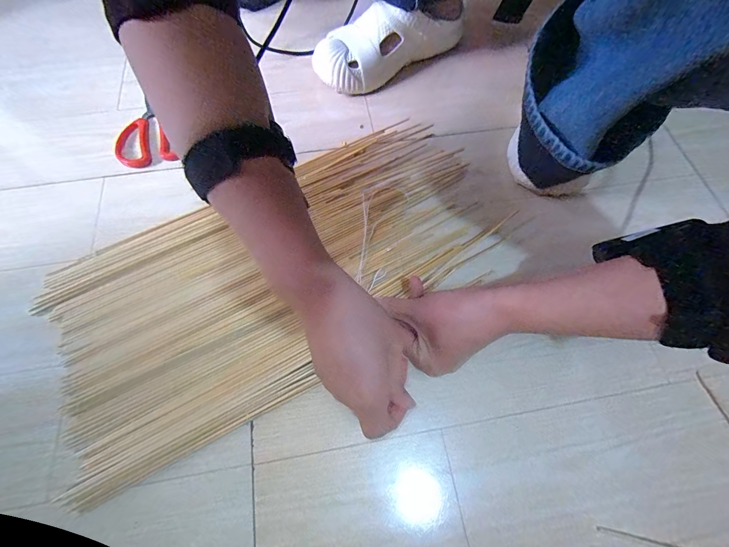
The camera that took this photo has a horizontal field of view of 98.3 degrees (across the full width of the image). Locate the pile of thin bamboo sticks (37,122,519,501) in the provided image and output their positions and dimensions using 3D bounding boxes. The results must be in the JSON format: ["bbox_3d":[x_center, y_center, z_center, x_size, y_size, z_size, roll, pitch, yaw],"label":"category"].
[{"bbox_3d":[-0.092,-0.017,0.358,0.491,0.013,0.247,-34,72,-13],"label":"pile of thin bamboo sticks"}]

